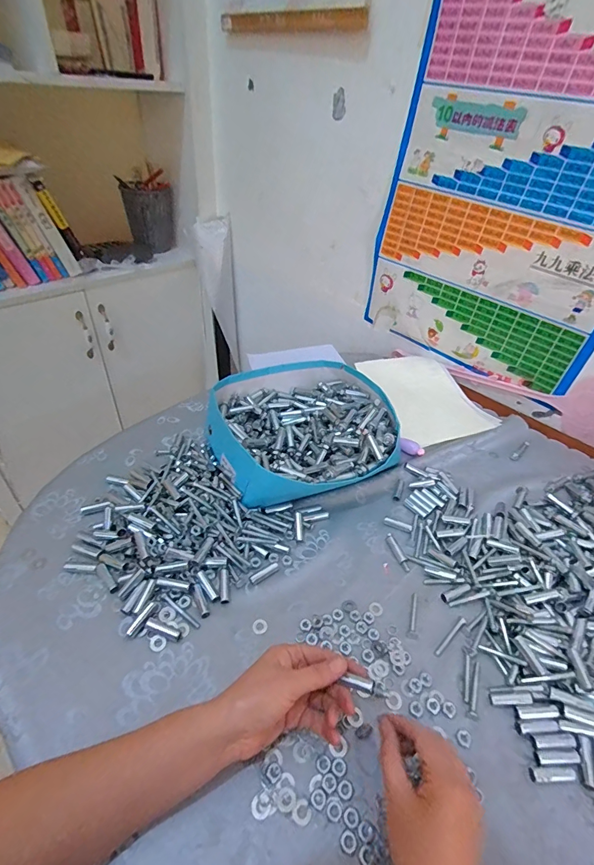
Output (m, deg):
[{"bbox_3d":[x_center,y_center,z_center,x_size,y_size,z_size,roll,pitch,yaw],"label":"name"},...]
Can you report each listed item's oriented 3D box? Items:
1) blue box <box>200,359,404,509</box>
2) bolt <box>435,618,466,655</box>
[{"bbox_3d":[0.008,-0.009,0.654,0.283,0.082,0.285,-12,44,-19],"label":"blue box"},{"bbox_3d":[0.176,0.232,0.455,0.057,0.004,0.006,-28,51,-32],"label":"bolt"}]

